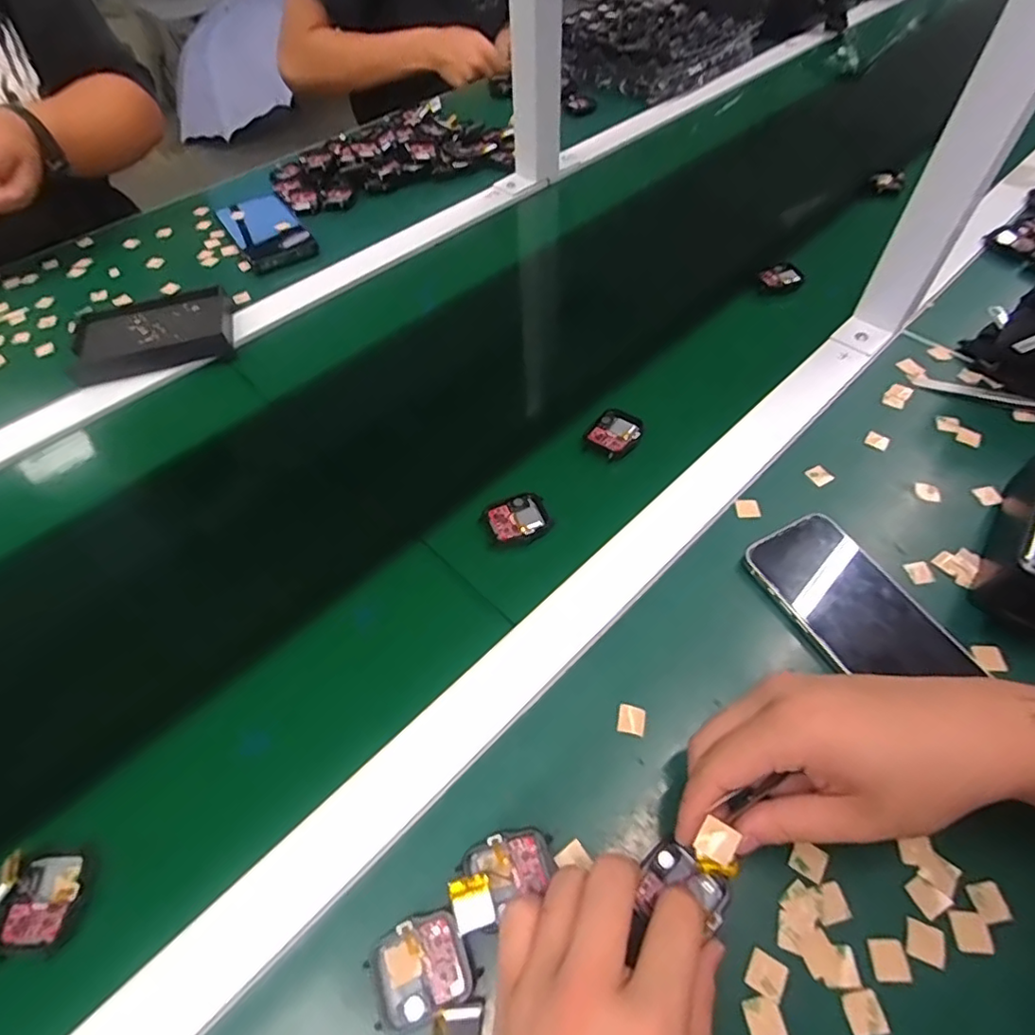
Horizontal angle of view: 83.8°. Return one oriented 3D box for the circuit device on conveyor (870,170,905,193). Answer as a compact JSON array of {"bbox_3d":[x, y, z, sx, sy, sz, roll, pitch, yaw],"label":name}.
[{"bbox_3d":[0.439,-0.399,0.685,0.037,0.022,0.017,19,58,16],"label":"circuit device on conveyor"}]

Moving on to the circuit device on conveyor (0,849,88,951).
[{"bbox_3d":[-0.238,0.187,0.284,0.040,0.014,0.040,-1,55,3],"label":"circuit device on conveyor"}]

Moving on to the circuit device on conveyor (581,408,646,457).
[{"bbox_3d":[0.079,-0.068,0.457,0.039,0.008,0.043,30,62,22],"label":"circuit device on conveyor"}]

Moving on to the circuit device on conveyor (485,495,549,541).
[{"bbox_3d":[0.002,0.002,0.415,0.042,0.011,0.034,-27,58,-15],"label":"circuit device on conveyor"}]

